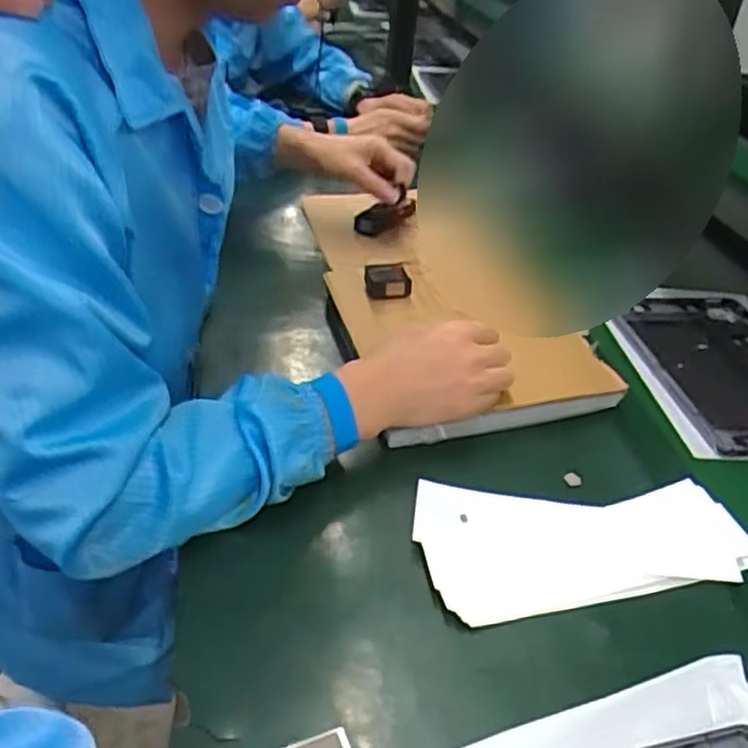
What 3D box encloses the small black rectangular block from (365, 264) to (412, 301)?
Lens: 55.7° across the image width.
[{"bbox_3d":[0.014,-0.093,0.712,0.047,0.035,0.019,8,36,3],"label":"small black rectangular block"}]

